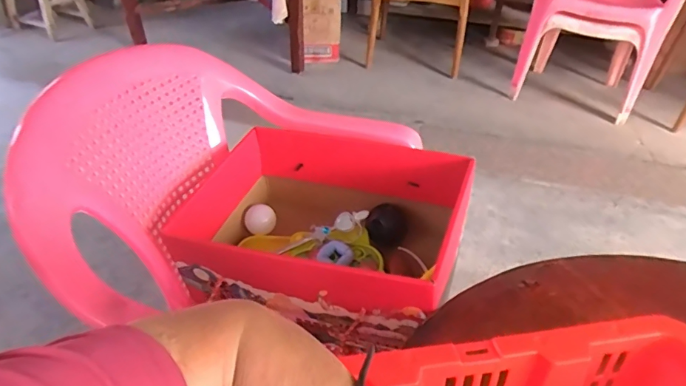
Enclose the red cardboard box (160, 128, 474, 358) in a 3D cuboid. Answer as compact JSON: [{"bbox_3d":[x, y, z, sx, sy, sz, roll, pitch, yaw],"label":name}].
[{"bbox_3d":[-0.038,0.061,0.756,0.434,0.179,0.286,12,40,13],"label":"red cardboard box"}]

